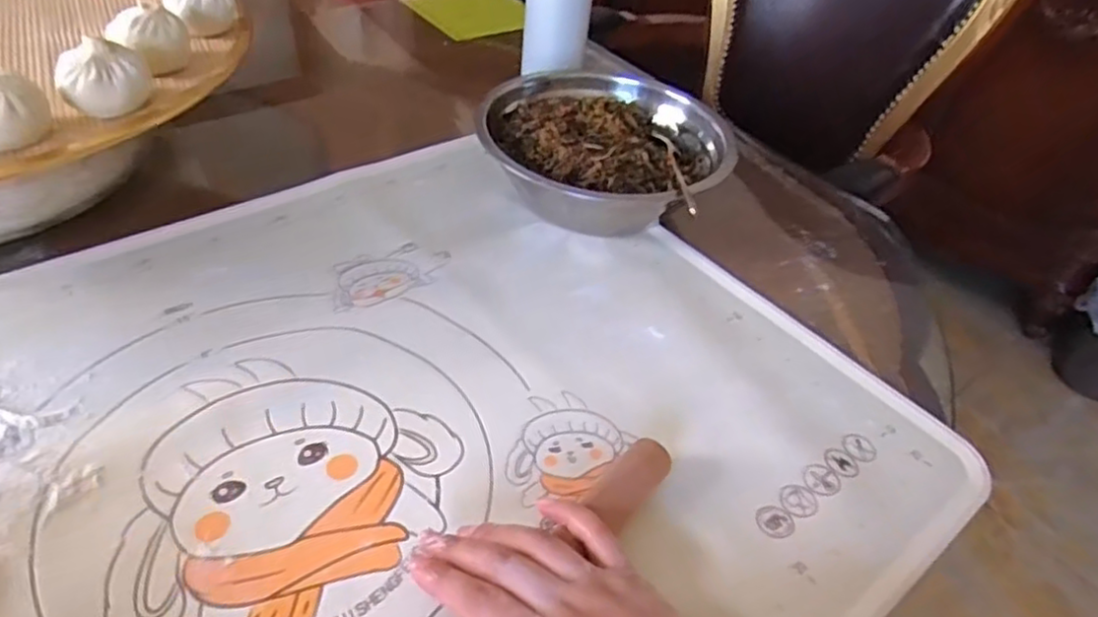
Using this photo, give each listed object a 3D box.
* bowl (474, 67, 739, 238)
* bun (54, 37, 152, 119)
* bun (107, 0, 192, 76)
[{"bbox_3d":[0.043,-0.130,0.575,0.172,0.076,0.174,4,44,-4],"label":"bowl"},{"bbox_3d":[-0.255,-0.132,0.391,0.039,0.033,0.039,4,44,-4],"label":"bun"},{"bbox_3d":[-0.250,-0.171,0.433,0.043,0.033,0.043,4,44,-4],"label":"bun"}]

